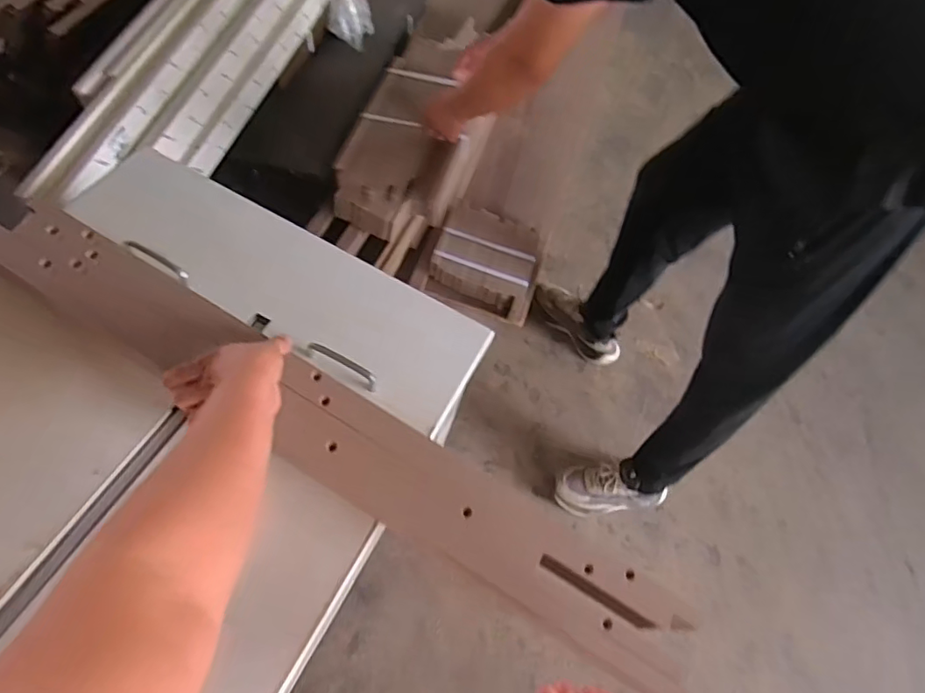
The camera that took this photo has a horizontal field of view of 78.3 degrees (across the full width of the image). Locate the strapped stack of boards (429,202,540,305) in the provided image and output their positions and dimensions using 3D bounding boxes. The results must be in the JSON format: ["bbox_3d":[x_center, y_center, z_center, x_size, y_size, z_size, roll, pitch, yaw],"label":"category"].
[{"bbox_3d":[0.065,-0.252,1.550,0.268,0.062,0.264,19,60,-2],"label":"strapped stack of boards"}]

